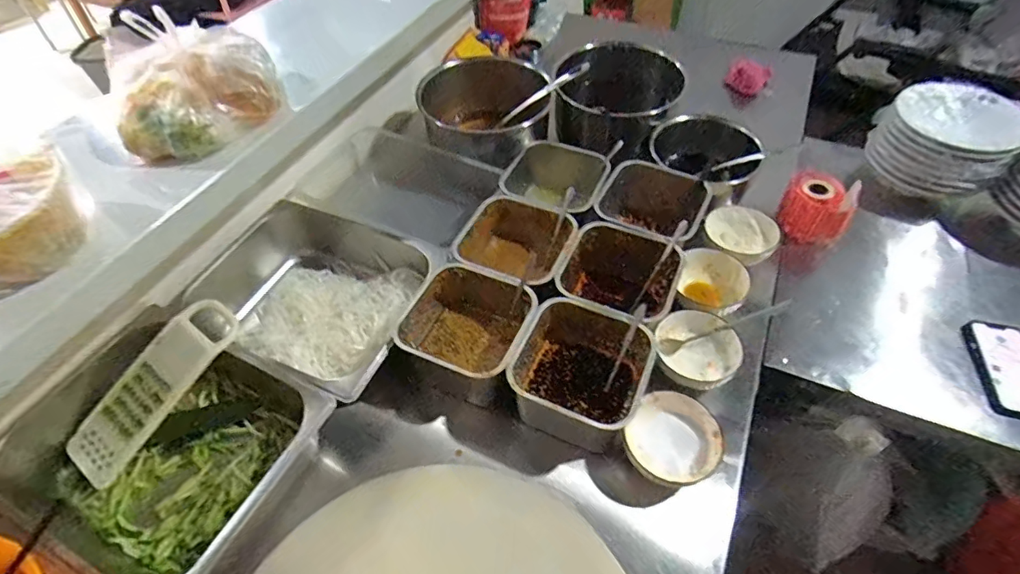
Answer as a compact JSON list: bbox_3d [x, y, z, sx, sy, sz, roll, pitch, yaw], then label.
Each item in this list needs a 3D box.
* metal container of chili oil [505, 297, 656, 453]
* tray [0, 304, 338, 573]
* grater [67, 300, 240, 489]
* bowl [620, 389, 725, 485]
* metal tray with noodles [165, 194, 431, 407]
[{"bbox_3d":[0.090,0.118,0.660,0.158,0.109,0.160,19,54,16],"label":"metal container of chili oil"},{"bbox_3d":[-0.416,0.196,0.615,0.338,0.095,0.264,20,54,17],"label":"tray"},{"bbox_3d":[-0.450,0.126,0.641,0.087,0.025,0.242,31,78,24],"label":"grater"},{"bbox_3d":[0.201,0.185,0.628,0.107,0.050,0.095,20,54,16],"label":"bowl"},{"bbox_3d":[-0.291,0.017,0.760,0.340,0.091,0.267,19,54,16],"label":"metal tray with noodles"}]

